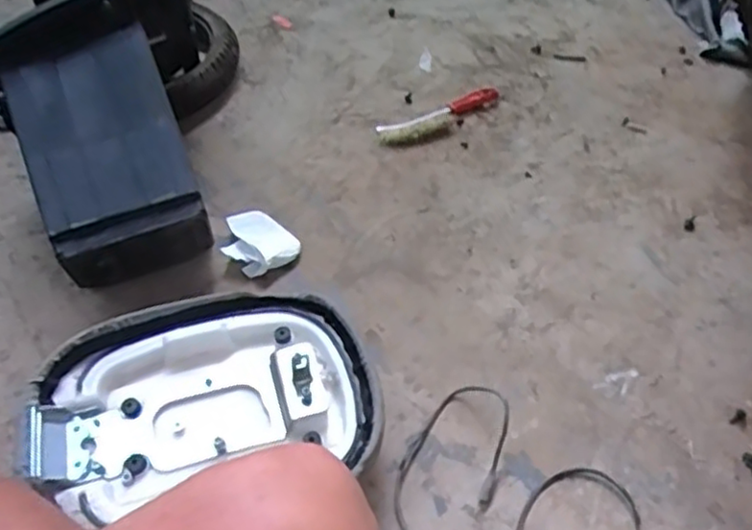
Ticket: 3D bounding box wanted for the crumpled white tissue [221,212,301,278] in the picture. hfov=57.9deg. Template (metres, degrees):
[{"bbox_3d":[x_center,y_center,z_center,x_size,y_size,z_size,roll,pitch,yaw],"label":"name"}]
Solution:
[{"bbox_3d":[-0.164,-0.030,0.943,0.089,0.028,0.098,-31,56,-20],"label":"crumpled white tissue"}]

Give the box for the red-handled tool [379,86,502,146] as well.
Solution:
[{"bbox_3d":[0.110,-0.239,1.115,0.223,0.020,0.053,-24,54,-15],"label":"red-handled tool"}]

